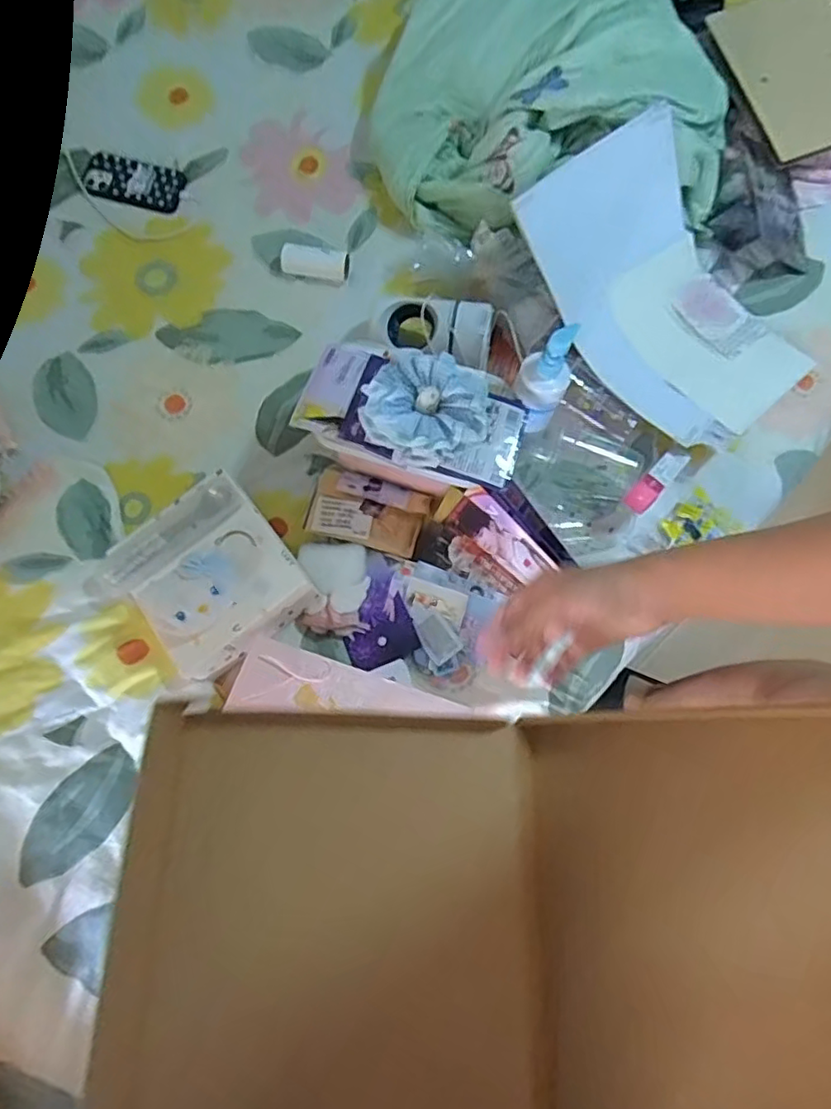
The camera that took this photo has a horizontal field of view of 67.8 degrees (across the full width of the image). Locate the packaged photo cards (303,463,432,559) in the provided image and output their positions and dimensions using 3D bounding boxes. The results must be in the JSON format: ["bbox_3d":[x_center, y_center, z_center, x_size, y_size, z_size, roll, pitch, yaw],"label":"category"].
[{"bbox_3d":[-0.066,-0.063,0.866,0.154,0.029,0.104,18,76,3],"label":"packaged photo cards"}]

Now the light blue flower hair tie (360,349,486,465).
[{"bbox_3d":[0.012,-0.176,0.725,0.149,0.044,0.139,5,76,0],"label":"light blue flower hair tie"}]

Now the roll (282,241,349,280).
[{"bbox_3d":[-0.159,-0.464,0.974,0.109,0.040,0.051,11,76,1],"label":"roll"}]

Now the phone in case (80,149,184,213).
[{"bbox_3d":[-0.472,-0.624,1.030,0.162,0.009,0.089,15,76,2],"label":"phone in case"}]

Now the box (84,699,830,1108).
[{"bbox_3d":[0.077,0.261,0.408,0.504,0.133,0.296,0,76,1],"label":"box"}]

